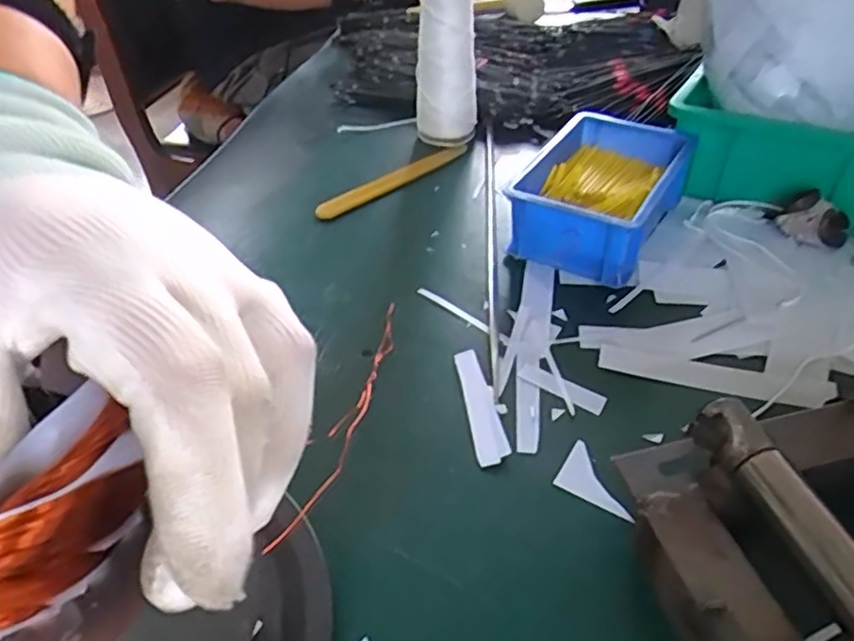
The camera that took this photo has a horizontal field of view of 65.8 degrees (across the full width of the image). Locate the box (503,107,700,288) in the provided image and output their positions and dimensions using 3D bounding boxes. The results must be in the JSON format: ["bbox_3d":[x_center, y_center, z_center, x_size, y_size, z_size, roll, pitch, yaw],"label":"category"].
[{"bbox_3d":[0.125,-0.095,0.493,0.110,0.057,0.155,17,44,20],"label":"box"}]

